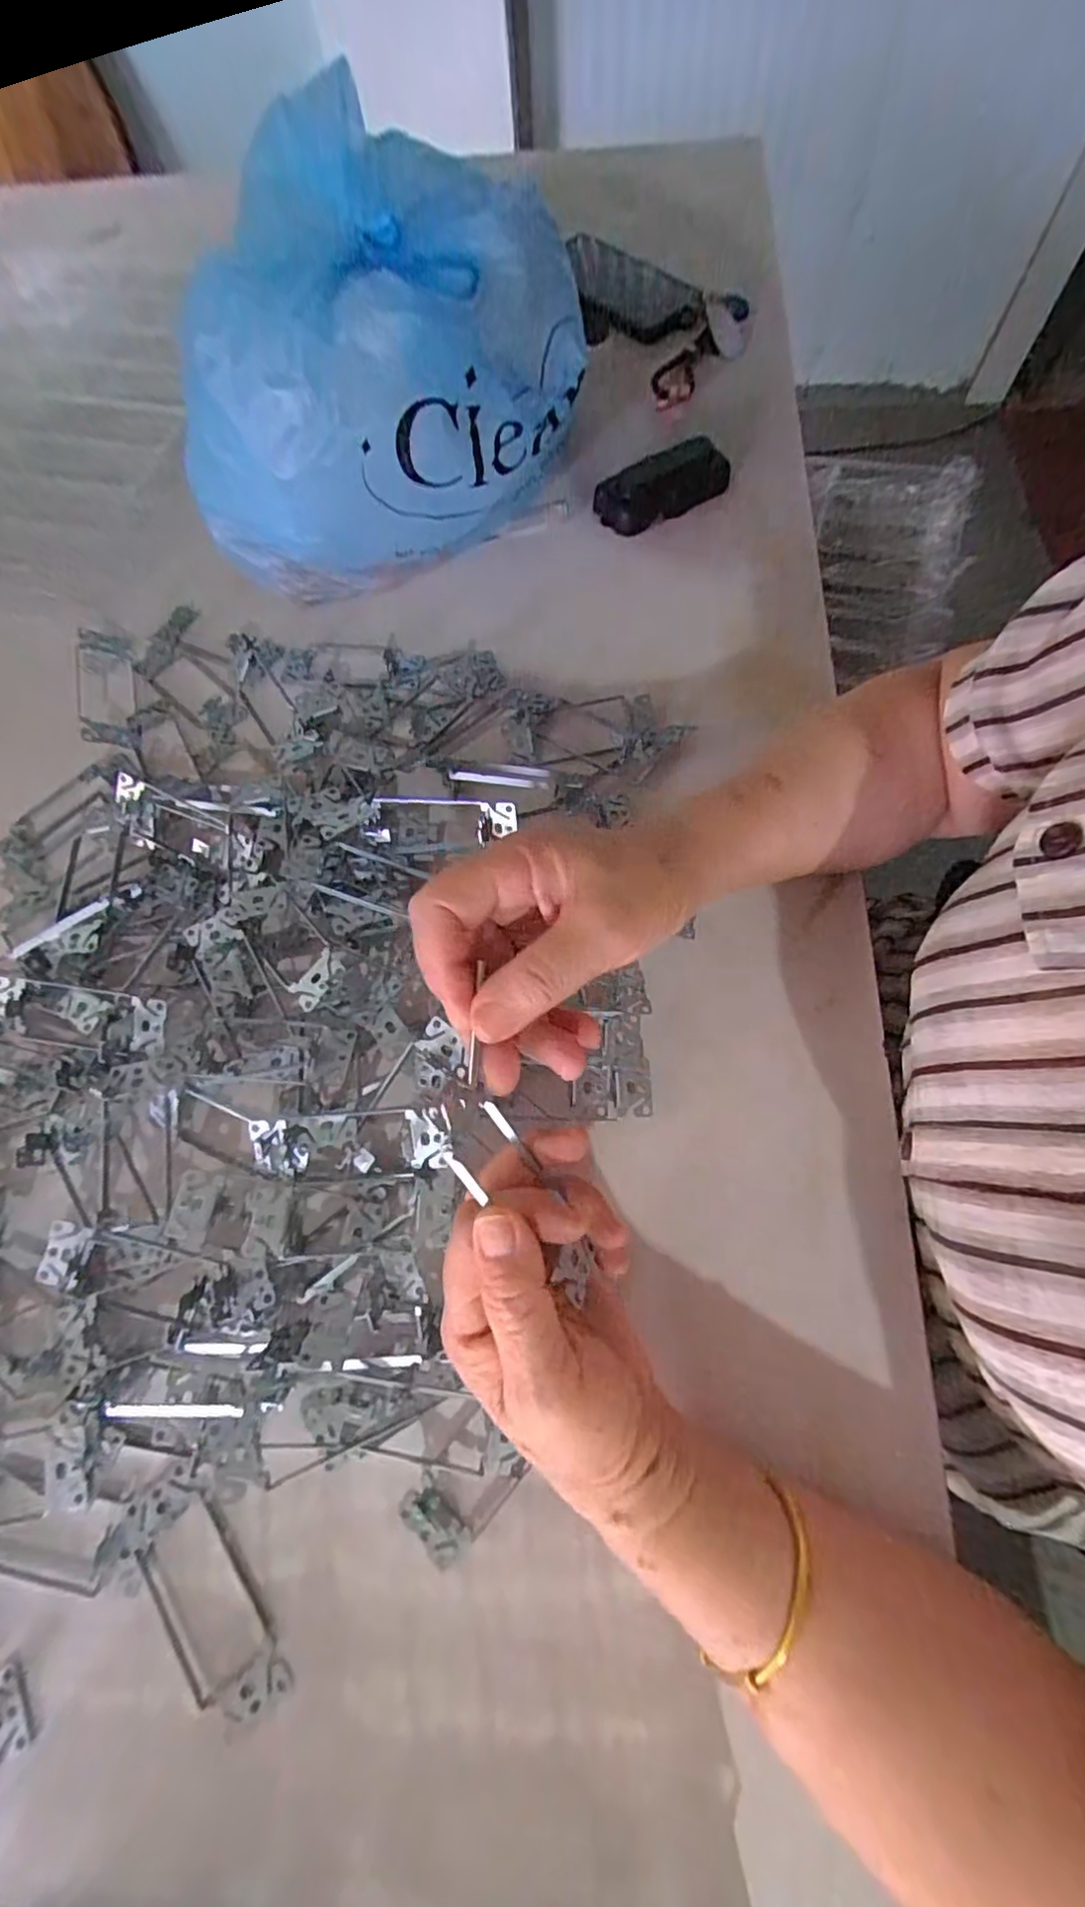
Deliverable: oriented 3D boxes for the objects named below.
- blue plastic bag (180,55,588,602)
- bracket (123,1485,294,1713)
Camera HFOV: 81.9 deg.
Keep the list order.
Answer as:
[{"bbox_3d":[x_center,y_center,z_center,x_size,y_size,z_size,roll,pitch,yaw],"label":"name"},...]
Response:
[{"bbox_3d":[-0.112,-0.394,0.447,0.213,0.178,0.256,28,74,12],"label":"blue plastic bag"},{"bbox_3d":[-0.158,0.300,0.292,0.044,0.004,0.105,-43,74,-12],"label":"bracket"}]

